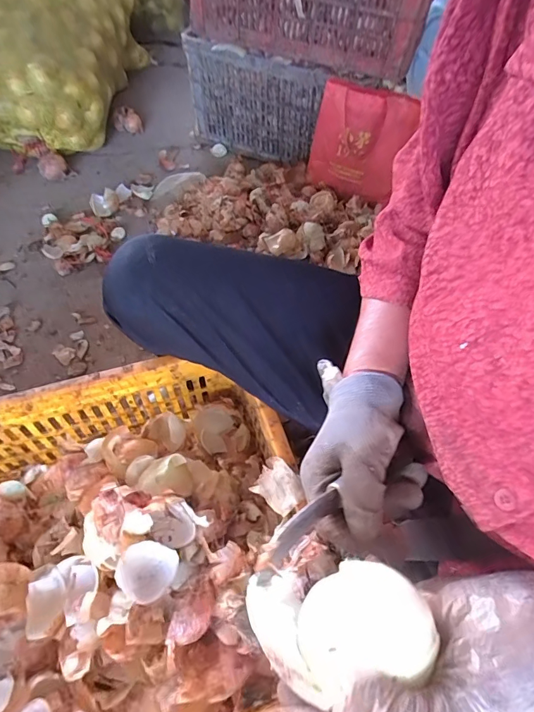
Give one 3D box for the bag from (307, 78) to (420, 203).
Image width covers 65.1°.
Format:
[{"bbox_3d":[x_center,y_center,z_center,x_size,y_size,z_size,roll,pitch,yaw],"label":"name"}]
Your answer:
[{"bbox_3d":[0.215,-0.491,0.967,0.214,0.223,0.053,18,43,4],"label":"bag"}]

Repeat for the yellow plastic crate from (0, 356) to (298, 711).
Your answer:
[{"bbox_3d":[-0.218,0.240,0.453,0.493,0.231,0.344,-14,58,-11],"label":"yellow plastic crate"}]

